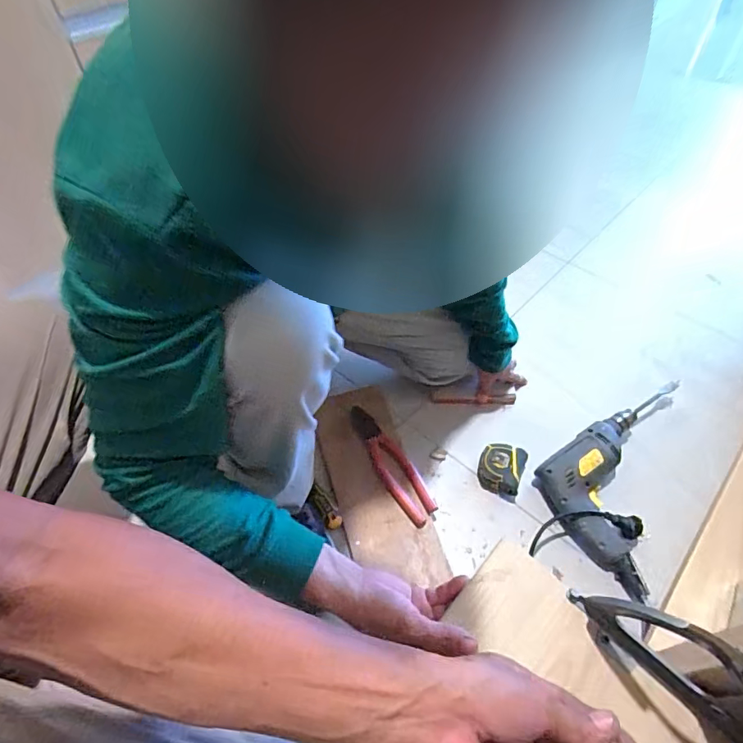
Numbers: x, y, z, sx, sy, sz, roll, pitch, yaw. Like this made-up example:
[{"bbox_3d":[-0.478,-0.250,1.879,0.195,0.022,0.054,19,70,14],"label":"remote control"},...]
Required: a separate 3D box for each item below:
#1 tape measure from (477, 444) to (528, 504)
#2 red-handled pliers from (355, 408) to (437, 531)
[{"bbox_3d":[0.209,0.159,0.768,0.069,0.045,0.076,17,54,15],"label":"tape measure"},{"bbox_3d":[0.028,0.150,0.777,0.055,0.026,0.229,-26,55,-18],"label":"red-handled pliers"}]

